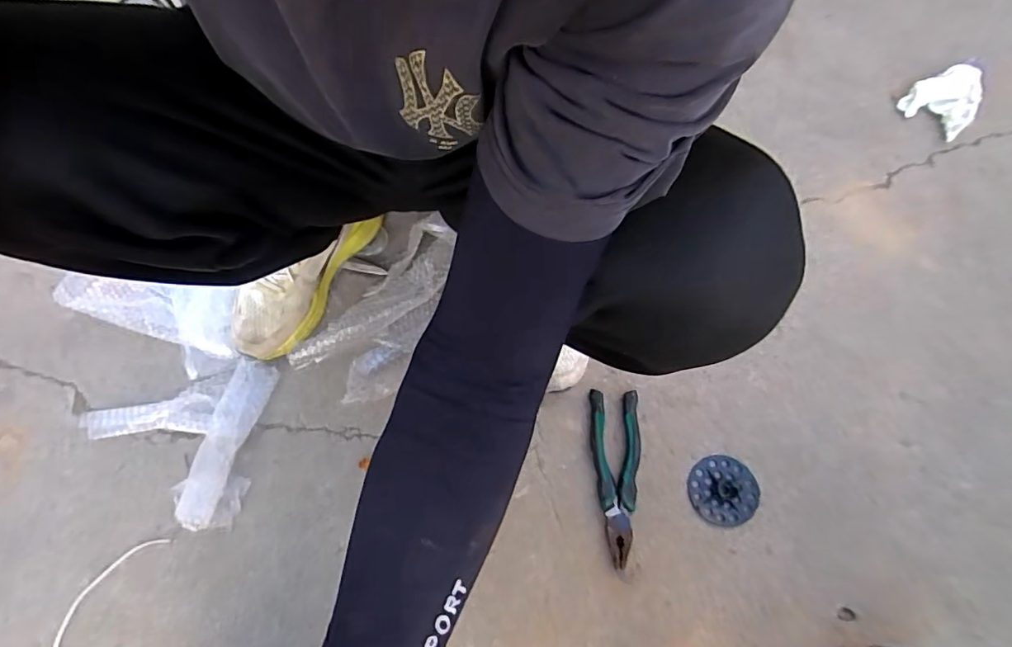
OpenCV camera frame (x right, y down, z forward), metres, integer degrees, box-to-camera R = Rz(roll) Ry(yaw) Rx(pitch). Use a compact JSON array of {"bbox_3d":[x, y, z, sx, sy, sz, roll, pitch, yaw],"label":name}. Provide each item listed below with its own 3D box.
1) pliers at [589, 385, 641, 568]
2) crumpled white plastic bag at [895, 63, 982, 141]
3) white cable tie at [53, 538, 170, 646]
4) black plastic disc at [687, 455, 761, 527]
[{"bbox_3d":[0.128,0.173,0.590,0.055,0.016,0.189,1,69,1],"label":"pliers"},{"bbox_3d":[0.604,-0.310,0.694,0.106,0.040,0.084,-39,73,-14],"label":"crumpled white plastic bag"},{"bbox_3d":[-0.474,0.350,0.562,0.072,0.005,0.256,33,72,13],"label":"white cable tie"},{"bbox_3d":[0.250,0.192,0.587,0.074,0.008,0.075,0,69,0],"label":"black plastic disc"}]

